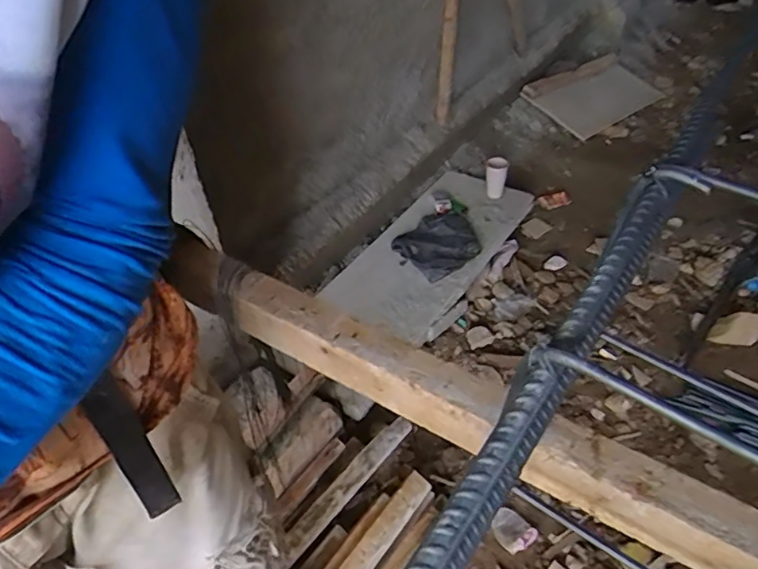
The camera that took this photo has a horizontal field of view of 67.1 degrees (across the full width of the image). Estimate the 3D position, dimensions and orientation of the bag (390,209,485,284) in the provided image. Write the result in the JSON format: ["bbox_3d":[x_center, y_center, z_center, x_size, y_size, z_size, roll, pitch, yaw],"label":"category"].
[{"bbox_3d":[0.199,-0.140,1.860,0.310,0.049,0.268,-33,55,-25],"label":"bag"}]

